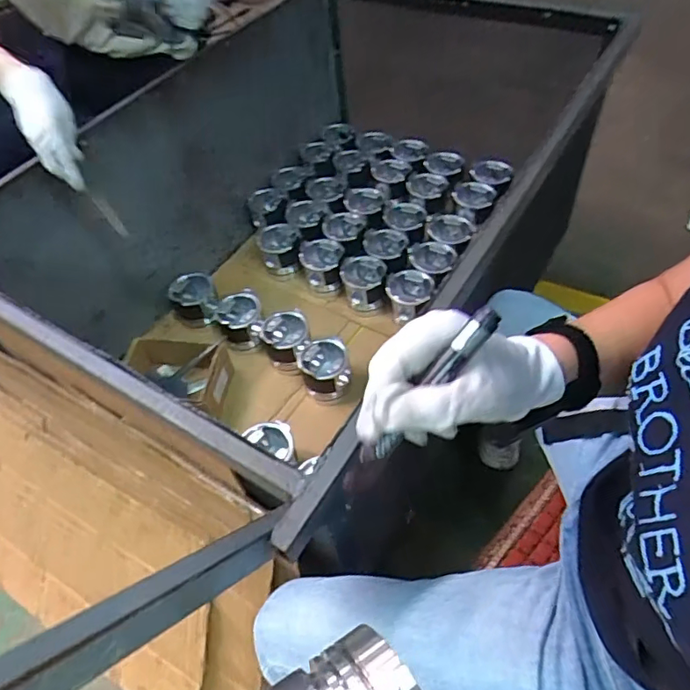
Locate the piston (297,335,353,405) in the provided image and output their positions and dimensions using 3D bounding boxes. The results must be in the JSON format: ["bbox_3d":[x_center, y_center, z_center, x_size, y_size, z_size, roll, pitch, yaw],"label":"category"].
[{"bbox_3d":[-0.042,0.053,1.068,0.098,0.103,0.099,-3,52,4],"label":"piston"}]

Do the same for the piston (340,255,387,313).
[{"bbox_3d":[0.042,-0.133,1.194,0.099,0.096,0.103,-3,52,4],"label":"piston"}]

